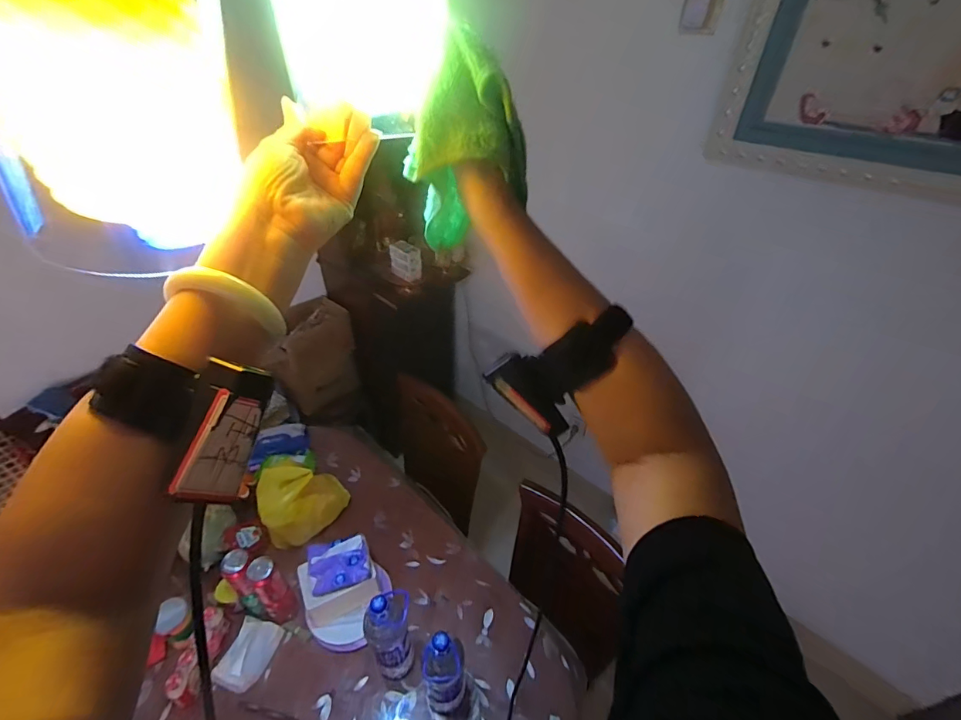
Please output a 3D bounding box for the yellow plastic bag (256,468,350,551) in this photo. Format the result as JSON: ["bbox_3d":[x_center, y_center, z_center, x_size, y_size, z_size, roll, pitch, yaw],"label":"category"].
[{"bbox_3d":[-0.503,0.384,1.224,0.124,0.209,0.238,27,45,27],"label":"yellow plastic bag"}]

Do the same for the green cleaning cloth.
[{"bbox_3d":[-0.011,-0.137,0.296,0.081,0.132,0.040,12,40,11],"label":"green cleaning cloth"}]

